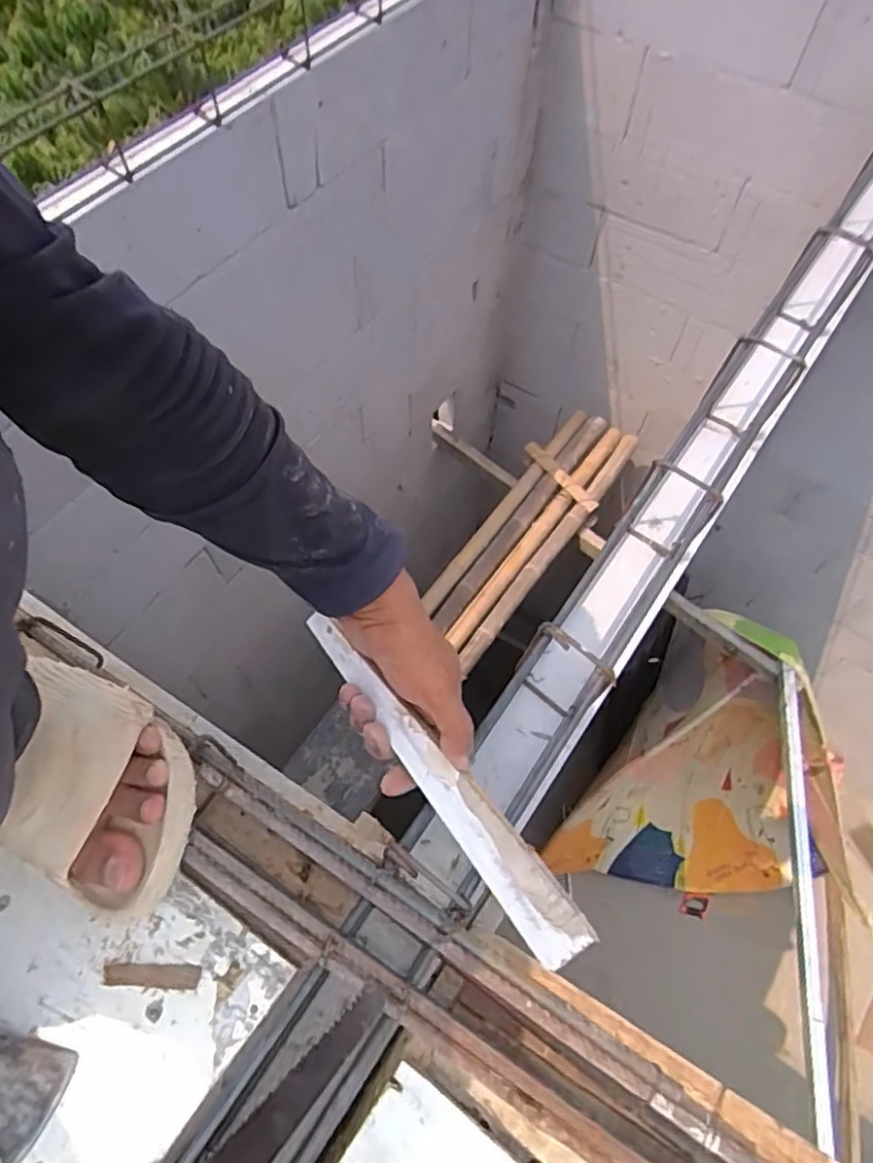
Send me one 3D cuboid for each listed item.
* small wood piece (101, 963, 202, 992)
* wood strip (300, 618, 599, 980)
[{"bbox_3d":[-0.185,0.256,0.437,0.062,0.005,0.014,3,62,1],"label":"small wood piece"},{"bbox_3d":[-0.002,0.133,0.472,0.036,0.022,0.284,-35,70,-17],"label":"wood strip"}]

